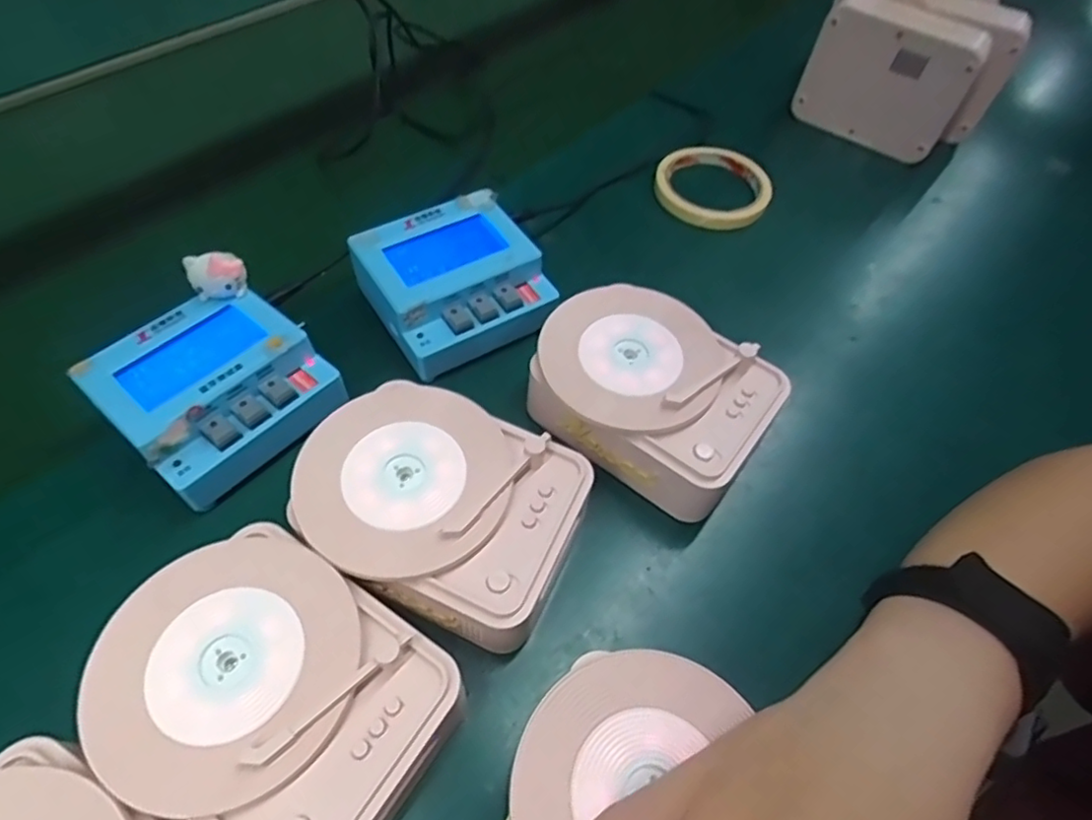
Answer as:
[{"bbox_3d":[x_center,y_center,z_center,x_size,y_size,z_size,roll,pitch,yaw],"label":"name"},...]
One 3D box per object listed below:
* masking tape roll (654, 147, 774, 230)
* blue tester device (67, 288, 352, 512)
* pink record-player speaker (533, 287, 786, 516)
[{"bbox_3d":[0.137,-0.184,0.515,0.091,0.019,0.091,1,55,-2],"label":"masking tape roll"},{"bbox_3d":[-0.181,-0.015,0.345,0.099,0.039,0.100,37,61,21],"label":"blue tester device"},{"bbox_3d":[0.062,-0.009,0.360,0.125,0.056,0.096,33,60,19],"label":"pink record-player speaker"}]

